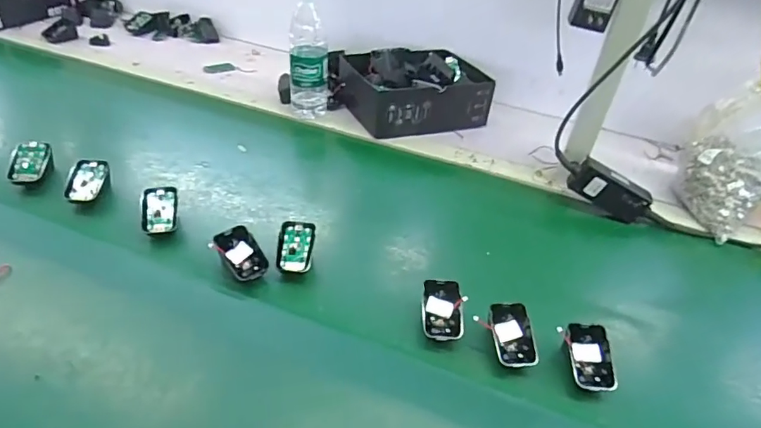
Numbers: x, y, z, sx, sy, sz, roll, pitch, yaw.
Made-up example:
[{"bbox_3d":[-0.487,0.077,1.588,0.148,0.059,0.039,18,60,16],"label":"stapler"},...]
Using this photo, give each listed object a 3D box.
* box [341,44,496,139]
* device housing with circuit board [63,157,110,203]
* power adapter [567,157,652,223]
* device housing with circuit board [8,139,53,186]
[{"bbox_3d":[0.072,-0.238,0.931,0.257,0.094,0.182,-10,42,-21],"label":"box"},{"bbox_3d":[-0.402,-0.040,0.668,0.044,0.044,0.064,10,38,3],"label":"device housing with circuit board"},{"bbox_3d":[0.345,-0.032,0.728,0.127,0.057,0.030,32,41,-6],"label":"power adapter"},{"bbox_3d":[-0.490,-0.069,0.685,0.046,0.020,0.063,13,70,-22],"label":"device housing with circuit board"}]

